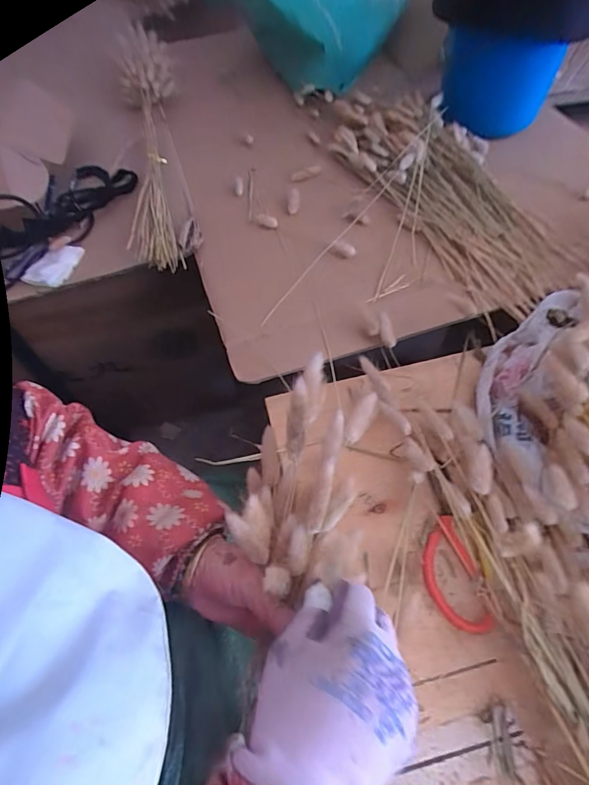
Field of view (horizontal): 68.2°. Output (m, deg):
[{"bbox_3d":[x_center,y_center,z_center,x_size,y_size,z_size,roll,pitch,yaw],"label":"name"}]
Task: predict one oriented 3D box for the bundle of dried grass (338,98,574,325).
[{"bbox_3d":[0.208,-0.308,0.619,0.167,0.031,0.479,-20,61,-9],"label":"bundle of dried grass"}]

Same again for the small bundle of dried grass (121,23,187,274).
[{"bbox_3d":[-0.227,-0.422,0.686,0.078,0.064,0.583,-11,60,-4],"label":"small bundle of dried grass"}]

